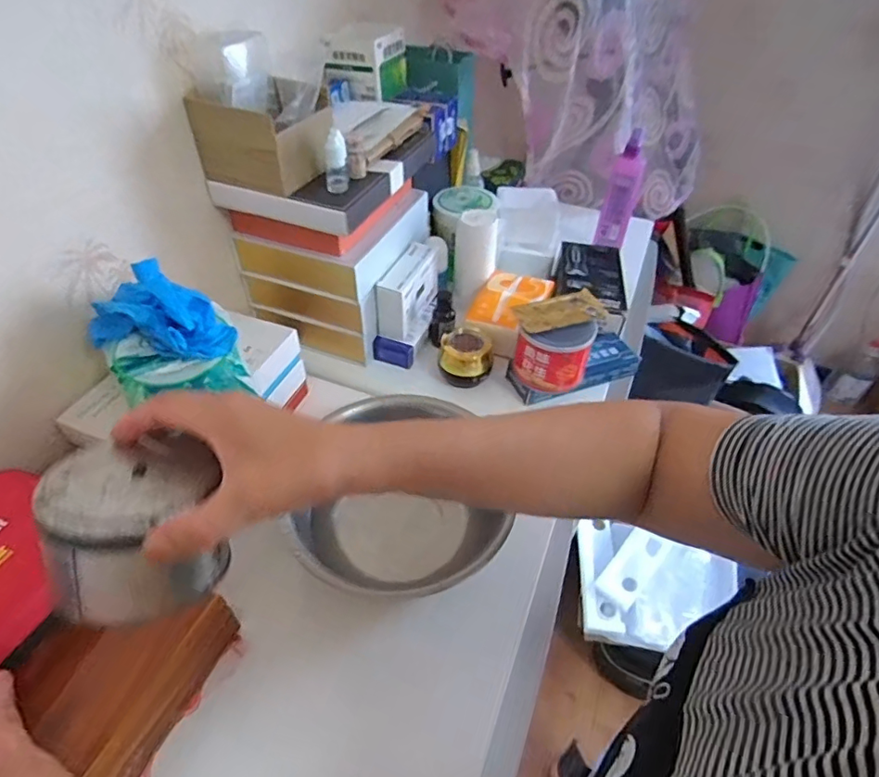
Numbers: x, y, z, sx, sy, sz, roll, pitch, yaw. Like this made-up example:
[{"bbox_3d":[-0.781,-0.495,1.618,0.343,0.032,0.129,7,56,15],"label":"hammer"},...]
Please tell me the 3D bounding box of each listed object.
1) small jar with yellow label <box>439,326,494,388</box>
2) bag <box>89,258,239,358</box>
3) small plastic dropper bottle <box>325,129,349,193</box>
[{"bbox_3d":[0.034,-0.041,0.662,0.065,0.056,0.063,4,45,2],"label":"small jar with yellow label"},{"bbox_3d":[-0.235,-0.066,0.456,0.105,0.058,0.067,10,46,9],"label":"bag"},{"bbox_3d":[-0.105,-0.230,0.546,0.022,0.056,0.021,-5,46,-6],"label":"small plastic dropper bottle"}]

